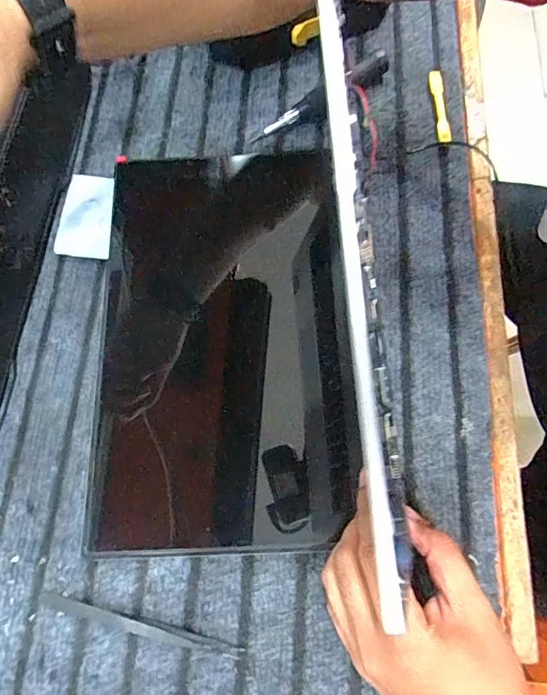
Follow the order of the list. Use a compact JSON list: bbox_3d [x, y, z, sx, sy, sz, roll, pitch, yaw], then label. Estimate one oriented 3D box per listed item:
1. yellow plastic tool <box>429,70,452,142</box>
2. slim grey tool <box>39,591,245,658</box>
[{"bbox_3d":[0.148,-0.214,0.414,0.012,0.008,0.078,-2,71,1],"label":"yellow plastic tool"},{"bbox_3d":[-0.086,0.179,0.298,0.135,0.004,0.009,12,72,6],"label":"slim grey tool"}]

